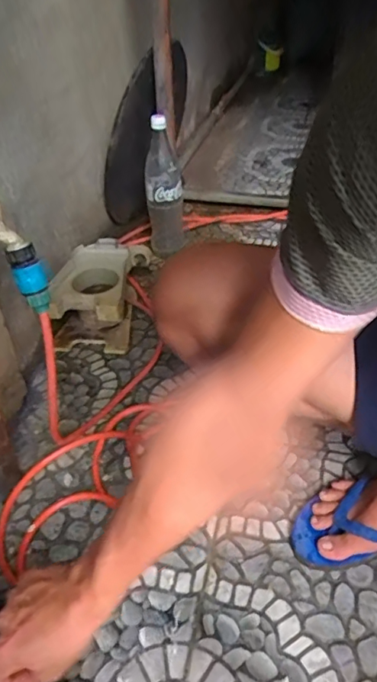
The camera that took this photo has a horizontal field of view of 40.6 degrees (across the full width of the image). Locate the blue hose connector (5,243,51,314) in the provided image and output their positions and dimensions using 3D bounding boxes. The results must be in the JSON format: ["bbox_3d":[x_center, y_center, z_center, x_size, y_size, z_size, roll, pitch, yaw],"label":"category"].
[{"bbox_3d":[-0.176,-0.069,0.568,0.031,0.074,0.026,-22,44,-22],"label":"blue hose connector"}]

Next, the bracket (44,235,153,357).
[{"bbox_3d":[-0.180,-0.100,1.077,0.147,0.127,0.253,6,40,10],"label":"bracket"}]

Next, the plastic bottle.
[{"bbox_3d":[-0.056,-0.348,1.181,0.084,0.306,0.074,-2,40,0],"label":"plastic bottle"}]

